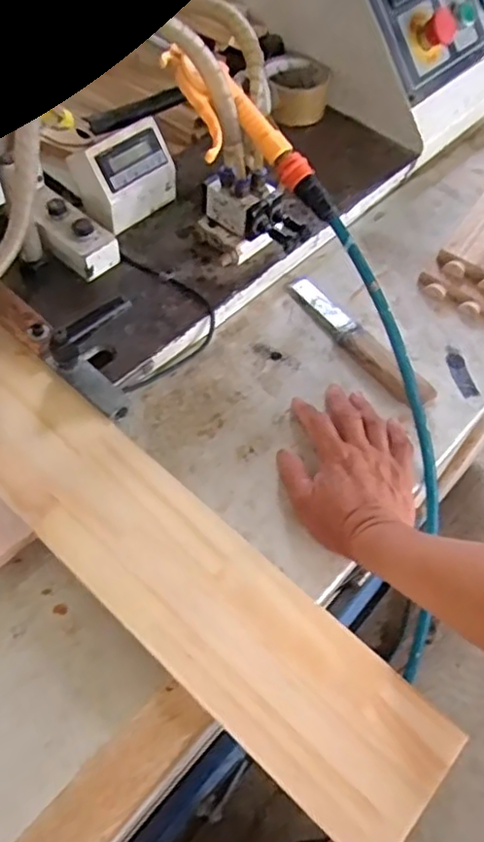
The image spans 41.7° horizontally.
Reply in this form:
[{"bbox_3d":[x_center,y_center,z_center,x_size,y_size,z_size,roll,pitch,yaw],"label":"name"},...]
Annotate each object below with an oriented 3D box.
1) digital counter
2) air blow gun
[{"bbox_3d":[-0.115,-0.252,0.645,0.061,0.072,0.093,41,62,20],"label":"digital counter"},{"bbox_3d":[0.000,-0.241,0.543,0.197,0.026,0.087,41,60,-4],"label":"air blow gun"}]

